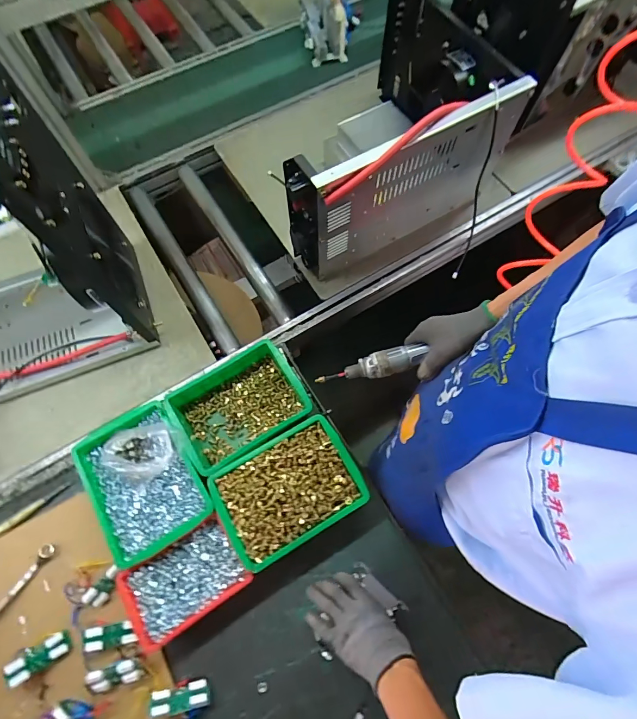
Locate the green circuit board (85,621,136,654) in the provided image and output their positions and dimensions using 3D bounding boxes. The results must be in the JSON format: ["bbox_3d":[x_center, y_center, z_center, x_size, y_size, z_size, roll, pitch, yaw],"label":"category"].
[{"bbox_3d":[-0.346,0.461,0.621,0.074,0.014,0.036,4,66,-18],"label":"green circuit board"}]

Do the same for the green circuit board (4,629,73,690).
[{"bbox_3d":[-0.455,0.485,0.608,0.087,0.015,0.038,-22,68,-30],"label":"green circuit board"}]

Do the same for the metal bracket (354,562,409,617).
[{"bbox_3d":[0.098,0.371,0.602,0.100,0.023,0.025,37,71,19],"label":"metal bracket"}]

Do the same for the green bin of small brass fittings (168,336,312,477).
[{"bbox_3d":[-0.156,0.095,0.756,0.244,0.077,0.184,-31,72,-10],"label":"green bin of small brass fittings"}]

